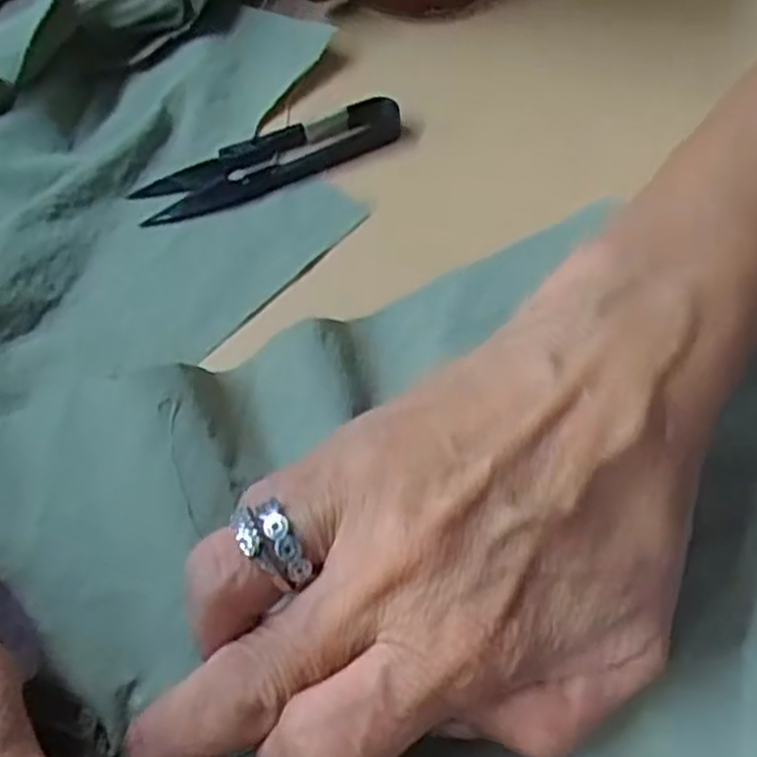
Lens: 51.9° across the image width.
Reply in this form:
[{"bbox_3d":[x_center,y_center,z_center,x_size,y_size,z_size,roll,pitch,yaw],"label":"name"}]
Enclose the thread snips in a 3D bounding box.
[{"bbox_3d":[-0.037,-0.078,0.273,0.095,0.007,0.025,-25,60,-15],"label":"thread snips"}]

